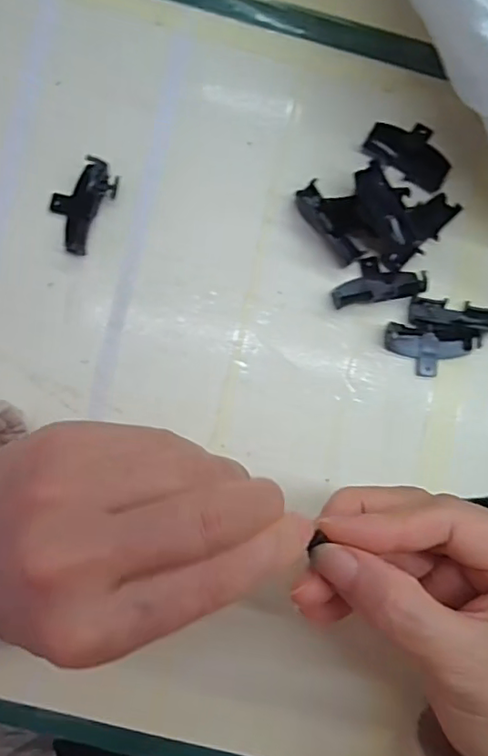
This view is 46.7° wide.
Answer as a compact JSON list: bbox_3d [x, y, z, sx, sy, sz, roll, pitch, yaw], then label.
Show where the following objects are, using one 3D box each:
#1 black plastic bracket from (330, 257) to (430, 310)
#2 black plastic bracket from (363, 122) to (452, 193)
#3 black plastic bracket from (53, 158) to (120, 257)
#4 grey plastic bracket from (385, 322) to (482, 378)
[{"bbox_3d":[0.061,-0.045,0.257,0.041,0.010,0.020,-10,87,-4],"label":"black plastic bracket"},{"bbox_3d":[0.076,-0.103,0.256,0.040,0.014,0.018,36,85,0],"label":"black plastic bracket"},{"bbox_3d":[-0.074,-0.078,0.251,0.024,0.010,0.041,26,85,-1],"label":"black plastic bracket"},{"bbox_3d":[0.086,-0.012,0.256,0.043,0.008,0.022,5,86,-3],"label":"grey plastic bracket"}]

